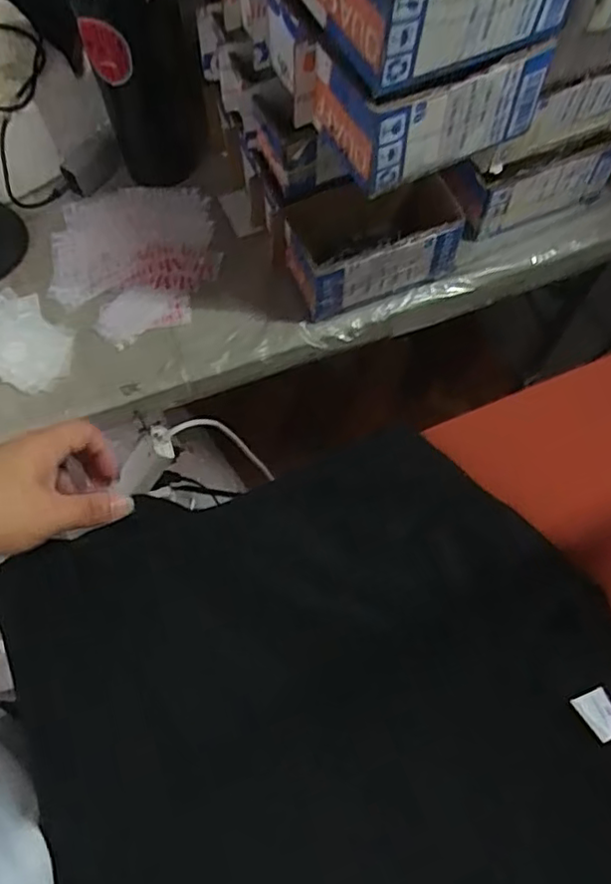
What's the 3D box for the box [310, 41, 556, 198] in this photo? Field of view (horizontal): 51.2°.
[{"bbox_3d":[0.090,-0.262,0.477,0.154,0.068,0.092,-24,68,-10],"label":"box"}]

